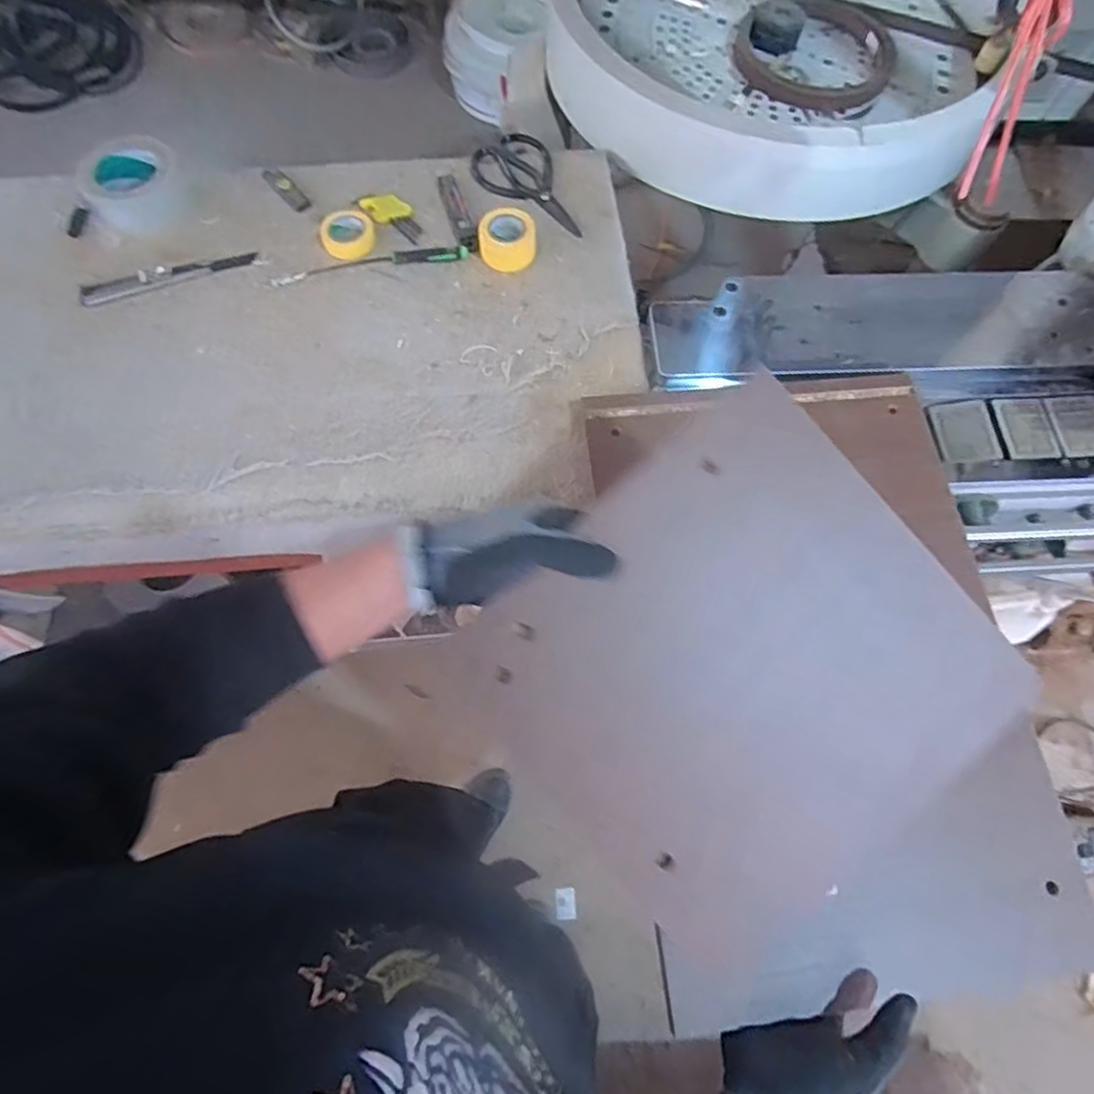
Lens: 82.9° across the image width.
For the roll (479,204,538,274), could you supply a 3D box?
[{"bbox_3d":[-0.046,-0.371,0.743,0.067,0.029,0.081,0,70,-2],"label":"roll"}]

